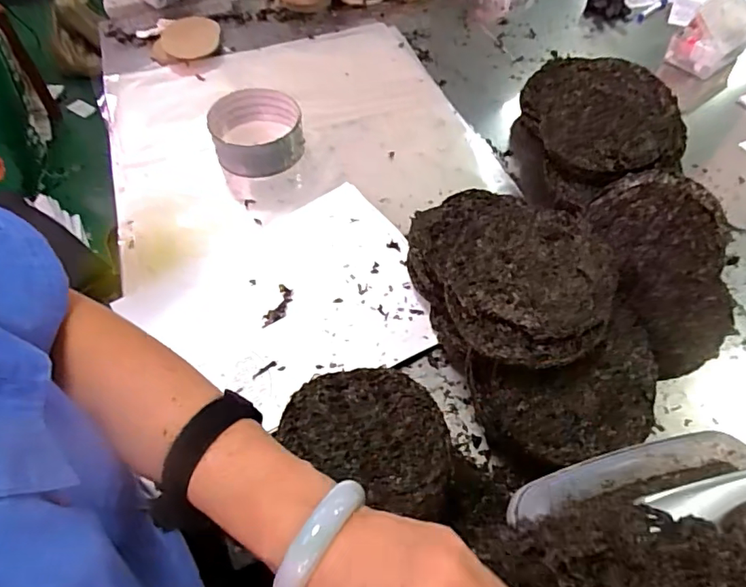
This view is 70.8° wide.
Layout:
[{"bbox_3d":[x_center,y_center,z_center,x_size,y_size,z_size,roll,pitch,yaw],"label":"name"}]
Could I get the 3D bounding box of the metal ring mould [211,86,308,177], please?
[{"bbox_3d":[-0.242,-0.339,1.096,0.185,0.088,0.191,0,55,-1],"label":"metal ring mould"}]

